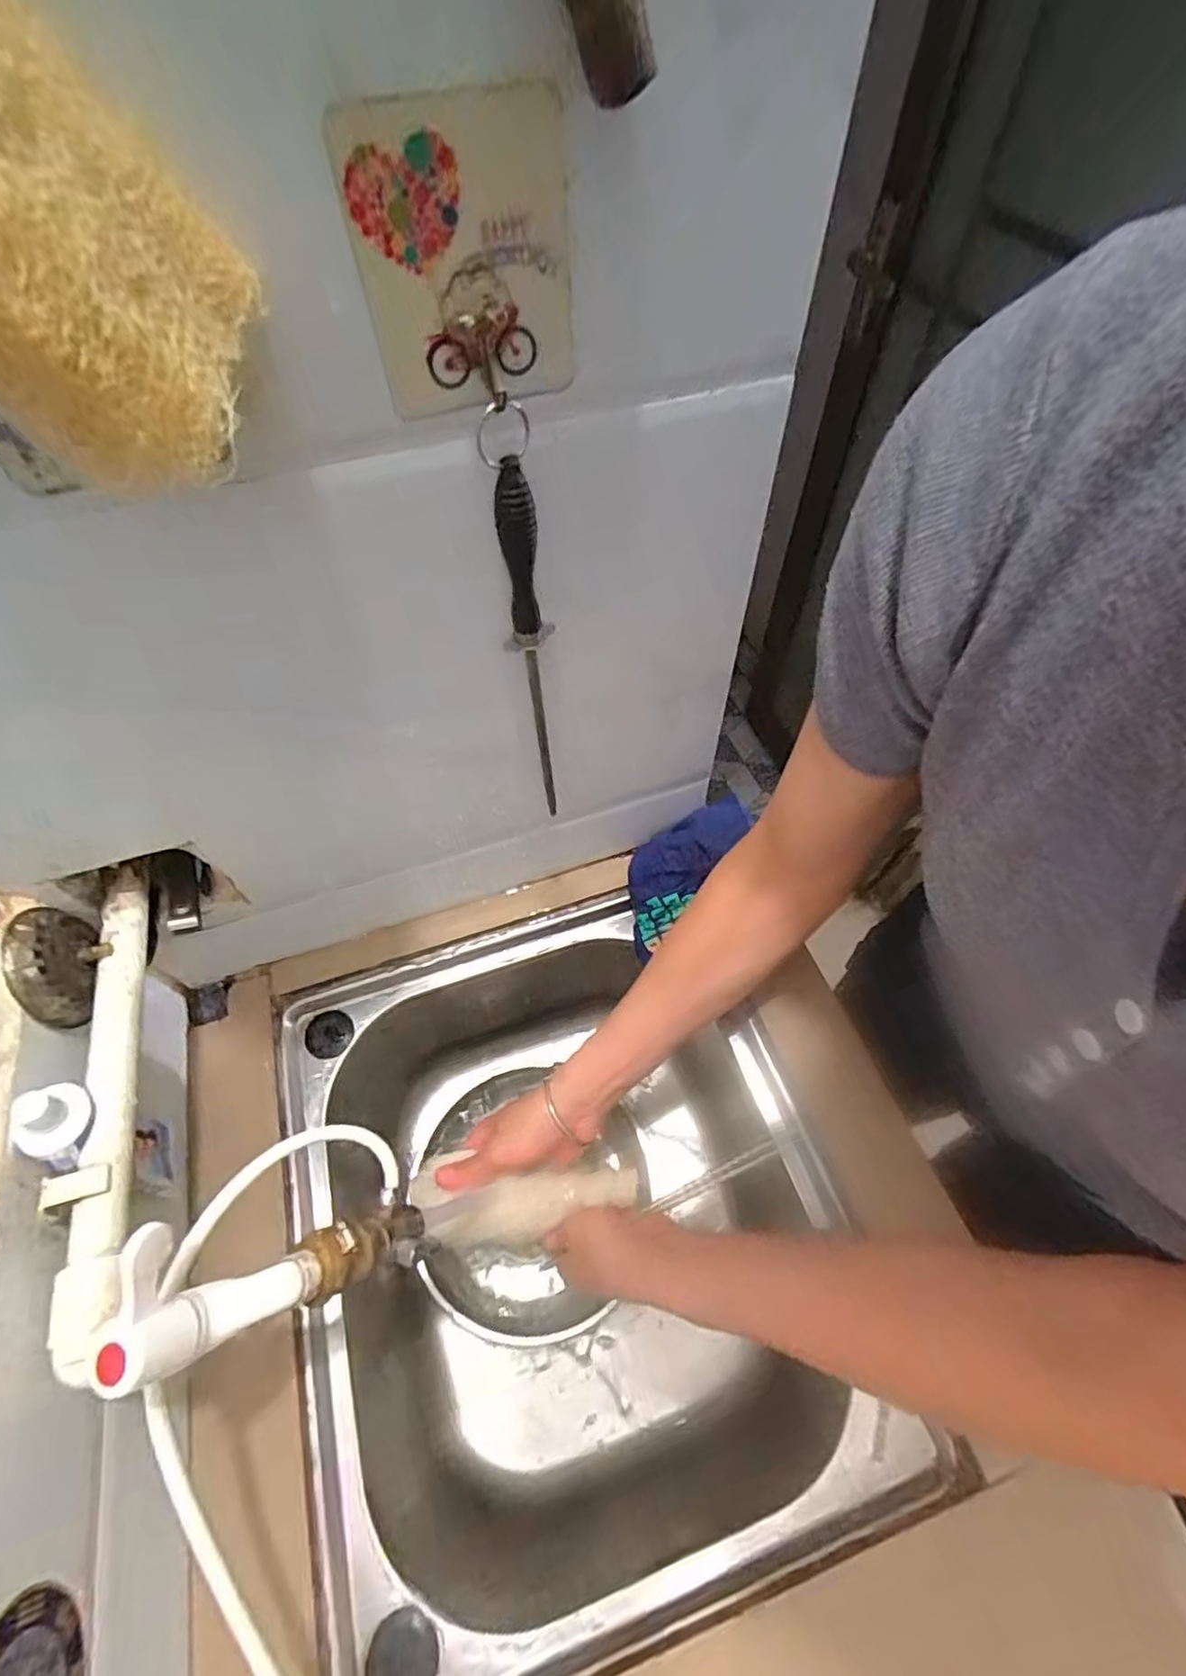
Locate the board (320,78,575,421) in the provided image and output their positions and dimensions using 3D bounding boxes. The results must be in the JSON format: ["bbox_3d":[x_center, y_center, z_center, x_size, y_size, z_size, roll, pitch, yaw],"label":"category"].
[{"bbox_3d":[-0.044,-0.201,0.230,0.074,0.083,0.010,-12,58,-7],"label":"board"}]

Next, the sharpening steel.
[{"bbox_3d":[-0.035,-0.104,0.372,0.022,0.263,0.018,5,57,4],"label":"sharpening steel"}]

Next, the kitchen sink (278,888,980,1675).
[{"bbox_3d":[-0.032,0.316,0.542,0.347,0.198,0.442,-18,58,-10],"label":"kitchen sink"}]

